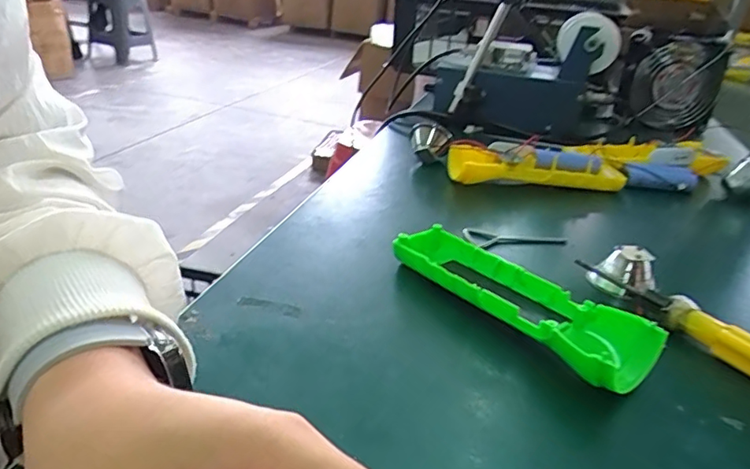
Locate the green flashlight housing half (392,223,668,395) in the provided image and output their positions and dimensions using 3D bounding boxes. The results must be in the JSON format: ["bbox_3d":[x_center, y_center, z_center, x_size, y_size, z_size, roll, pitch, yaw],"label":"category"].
[{"bbox_3d":[0.078,0.035,0.326,0.046,0.026,0.162,-14,33,-36],"label":"green flashlight housing half"}]

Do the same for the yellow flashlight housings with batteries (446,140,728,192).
[{"bbox_3d":[0.212,-0.070,0.550,0.286,0.034,0.079,-2,27,-17],"label":"yellow flashlight housings with batteries"}]

